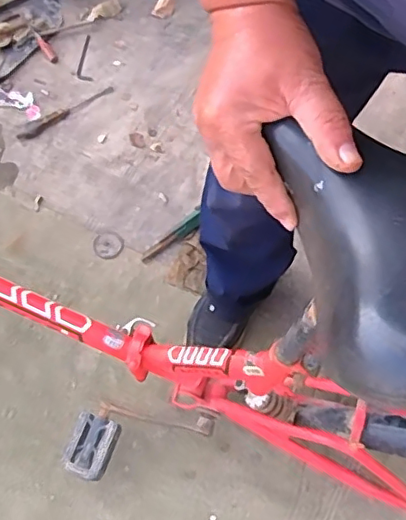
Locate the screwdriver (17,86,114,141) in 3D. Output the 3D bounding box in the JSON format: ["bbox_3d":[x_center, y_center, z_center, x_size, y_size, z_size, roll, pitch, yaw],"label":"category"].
[{"bbox_3d":[-0.307,-0.328,1.295,0.240,0.021,0.025,-35,70,-13],"label":"screwdriver"}]

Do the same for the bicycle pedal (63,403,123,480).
[{"bbox_3d":[-0.175,0.286,0.912,0.077,0.022,0.113,14,68,8],"label":"bicycle pedal"}]

